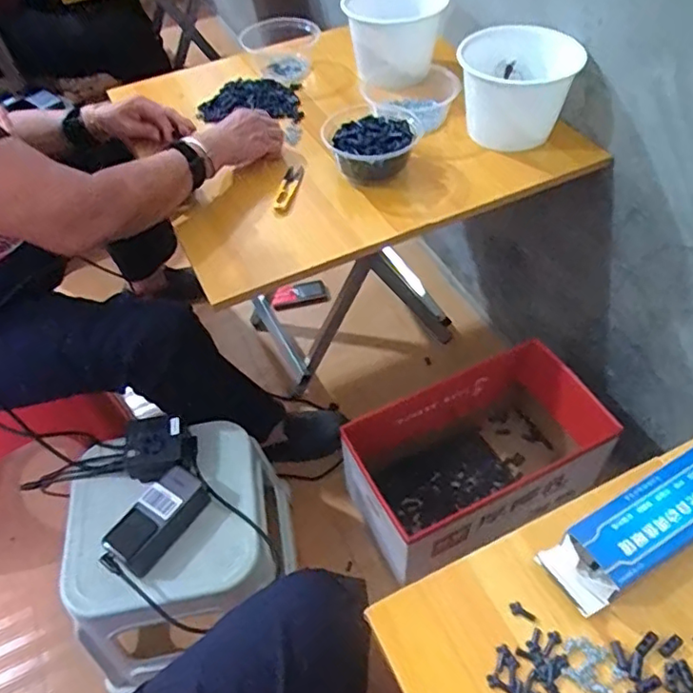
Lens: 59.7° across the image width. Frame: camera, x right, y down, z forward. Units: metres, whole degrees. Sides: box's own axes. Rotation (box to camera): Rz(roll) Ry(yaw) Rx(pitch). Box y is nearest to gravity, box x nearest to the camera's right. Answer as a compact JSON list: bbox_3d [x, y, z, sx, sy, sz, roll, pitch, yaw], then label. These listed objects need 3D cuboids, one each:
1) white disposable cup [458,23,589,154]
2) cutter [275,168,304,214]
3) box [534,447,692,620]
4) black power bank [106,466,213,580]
[{"bbox_3d":[0.256,-0.393,0.895,0.163,0.119,0.168,18,55,17],"label":"white disposable cup"},{"bbox_3d":[-0.080,-0.215,0.830,0.024,0.018,0.091,6,52,8],"label":"cutter"},{"bbox_3d":[0.242,0.144,0.487,0.173,0.033,0.057,-25,54,-16],"label":"box"},{"bbox_3d":[-0.236,0.218,0.761,0.060,0.054,0.130,28,58,23],"label":"black power bank"}]

